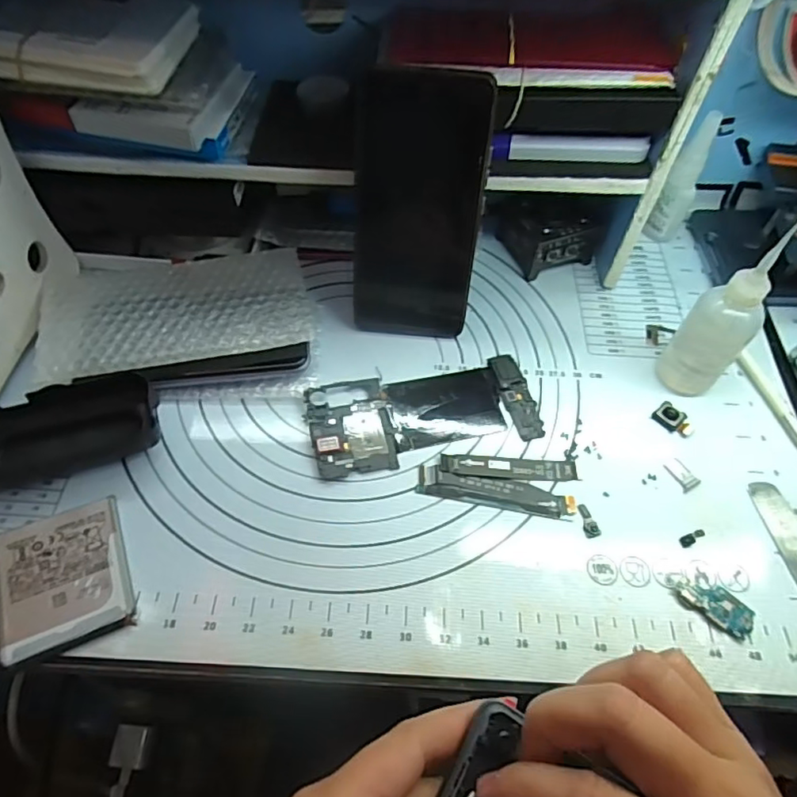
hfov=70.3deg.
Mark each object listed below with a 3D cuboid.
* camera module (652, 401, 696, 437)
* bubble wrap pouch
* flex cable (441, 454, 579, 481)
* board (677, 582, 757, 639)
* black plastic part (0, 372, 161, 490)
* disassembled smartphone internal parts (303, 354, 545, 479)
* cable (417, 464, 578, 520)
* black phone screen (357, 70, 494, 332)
[{"bbox_3d":[0.179,0.014,0.366,0.026,0.006,0.016,38,63,20],"label":"camera module"},{"bbox_3d":[-0.142,-0.050,0.377,0.169,0.028,0.103,-6,57,-7],"label":"bubble wrap pouch"},{"bbox_3d":[0.067,0.041,0.340,0.081,0.004,0.013,3,57,-1],"label":"flex cable"},{"bbox_3d":[0.167,0.109,0.298,0.038,0.005,0.019,35,62,19],"label":"board"},{"bbox_3d":[-0.199,0.016,0.330,0.113,0.020,0.051,-15,59,-12],"label":"black plastic part"},{"bbox_3d":[0.016,0.008,0.359,0.143,0.005,0.064,-10,58,-9],"label":"disassembled smartphone internal parts"},{"bbox_3d":[0.057,0.055,0.331,0.090,0.004,0.018,11,57,4],"label":"cable"},{"bbox_3d":[0.012,-0.109,0.347,0.077,0.160,0.005,4,39,-1],"label":"black phone screen"}]

